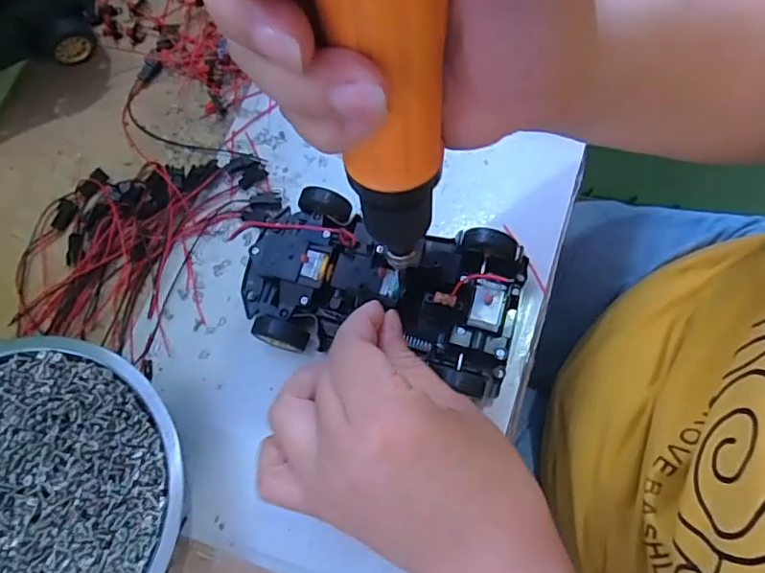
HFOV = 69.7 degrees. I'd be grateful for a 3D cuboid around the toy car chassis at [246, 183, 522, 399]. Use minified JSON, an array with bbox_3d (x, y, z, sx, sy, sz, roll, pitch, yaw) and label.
[{"bbox_3d":[-0.002,0.001,0.288,0.141,0.029,0.082,12,72,6],"label":"toy car chassis"}]

